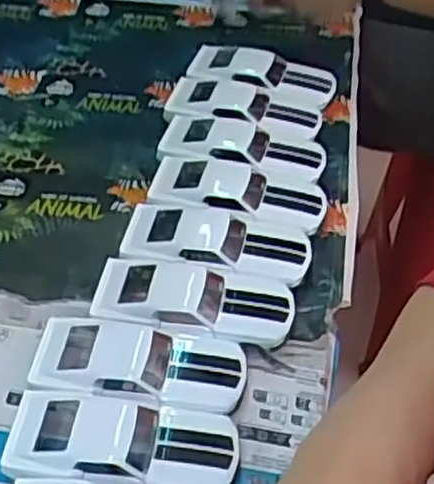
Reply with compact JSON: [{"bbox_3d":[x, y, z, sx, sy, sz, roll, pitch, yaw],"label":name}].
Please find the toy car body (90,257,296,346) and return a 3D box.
[{"bbox_3d":[-0.016,0.040,0.507,0.128,0.026,0.053,5,46,8],"label":"toy car body"}]

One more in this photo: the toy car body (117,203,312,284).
[{"bbox_3d":[-0.001,0.006,0.541,0.127,0.032,0.052,5,46,9],"label":"toy car body"}]

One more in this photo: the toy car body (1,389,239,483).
[{"bbox_3d":[-0.054,0.119,0.444,0.131,0.036,0.053,6,47,6],"label":"toy car body"}]

